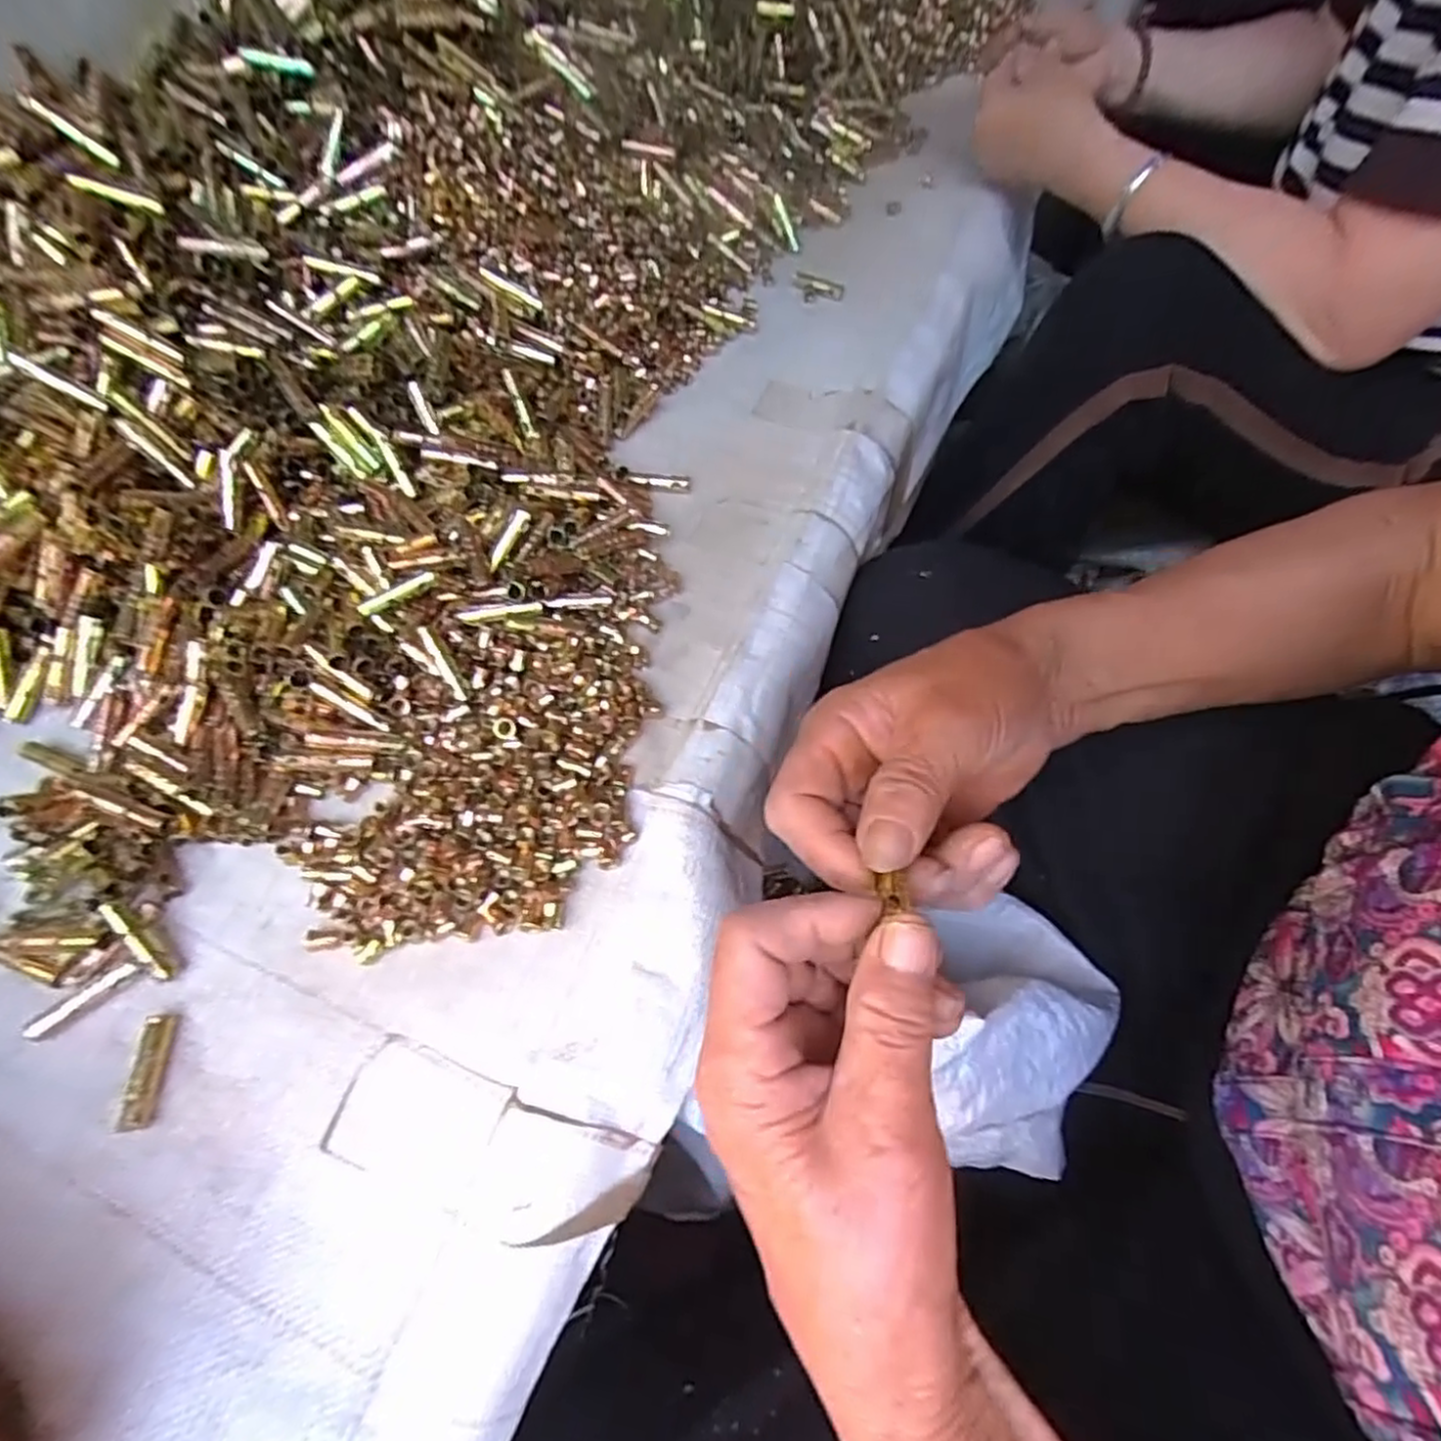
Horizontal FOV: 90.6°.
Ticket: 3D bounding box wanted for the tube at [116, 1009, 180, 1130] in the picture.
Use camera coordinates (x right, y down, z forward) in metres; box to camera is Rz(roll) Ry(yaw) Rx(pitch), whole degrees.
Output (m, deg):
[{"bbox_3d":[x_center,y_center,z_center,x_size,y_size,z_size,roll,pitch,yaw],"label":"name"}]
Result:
[{"bbox_3d":[-0.219,0.133,0.272,0.009,0.008,0.040,-6,61,-8],"label":"tube"}]

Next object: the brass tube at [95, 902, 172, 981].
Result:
[{"bbox_3d":[-0.238,0.090,0.289,0.006,0.004,0.039,-42,89,-20],"label":"brass tube"}]

